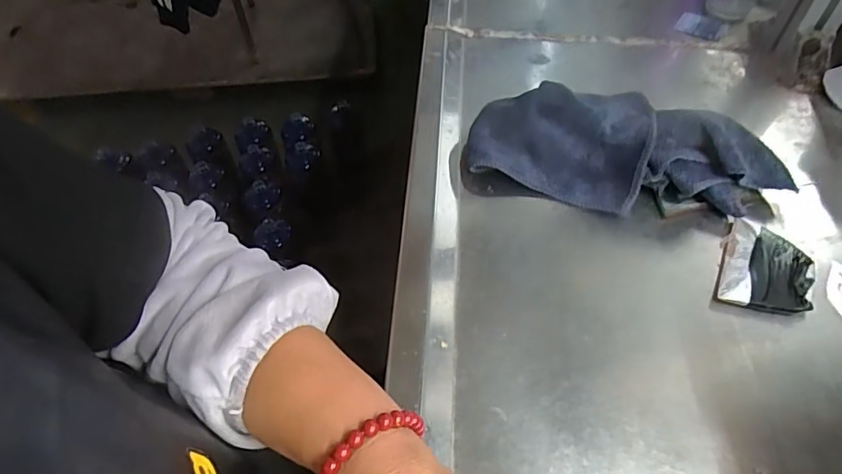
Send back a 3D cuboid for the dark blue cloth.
[{"bbox_3d":[0.169,-0.069,0.422,0.260,0.058,0.095,10,53,10],"label":"dark blue cloth"}]

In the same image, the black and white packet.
[{"bbox_3d":[0.257,0.023,0.380,0.058,0.013,0.083,23,57,19],"label":"black and white packet"}]

